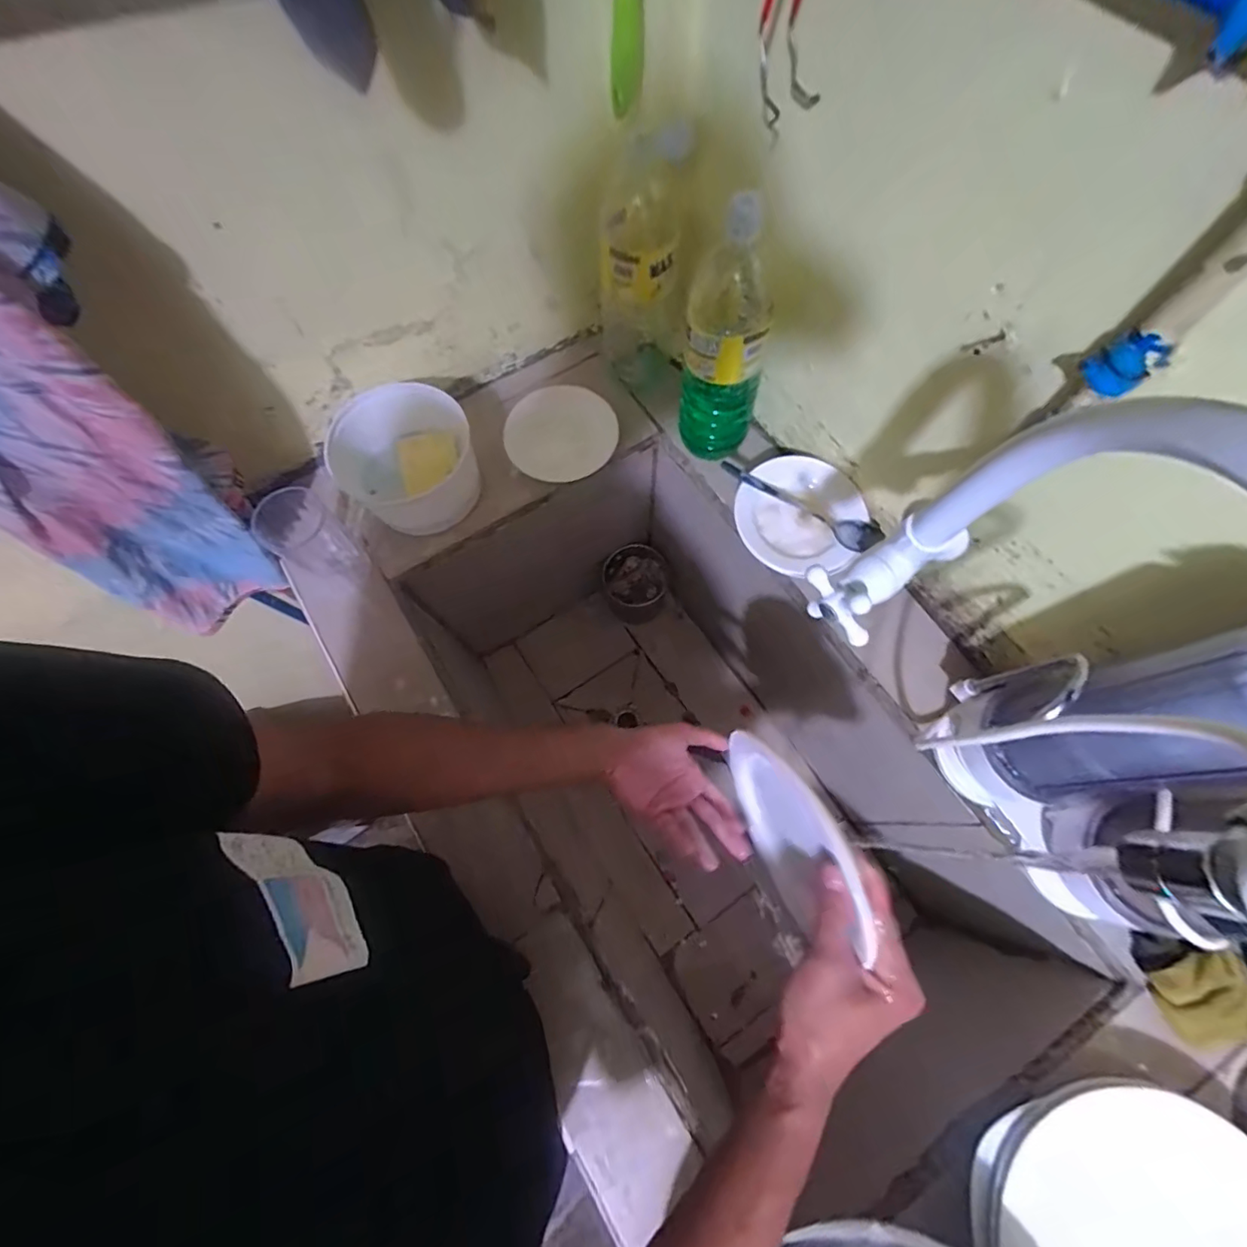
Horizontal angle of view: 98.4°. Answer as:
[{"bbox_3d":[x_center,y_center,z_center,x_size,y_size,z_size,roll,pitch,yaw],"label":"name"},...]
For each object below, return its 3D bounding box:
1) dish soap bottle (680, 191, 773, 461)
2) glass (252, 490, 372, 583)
[{"bbox_3d":[0.110,-0.302,0.584,0.080,0.273,0.090,5,71,4],"label":"dish soap bottle"},{"bbox_3d":[-0.356,-0.095,0.623,0.067,0.132,0.073,-1,71,2],"label":"glass"}]

